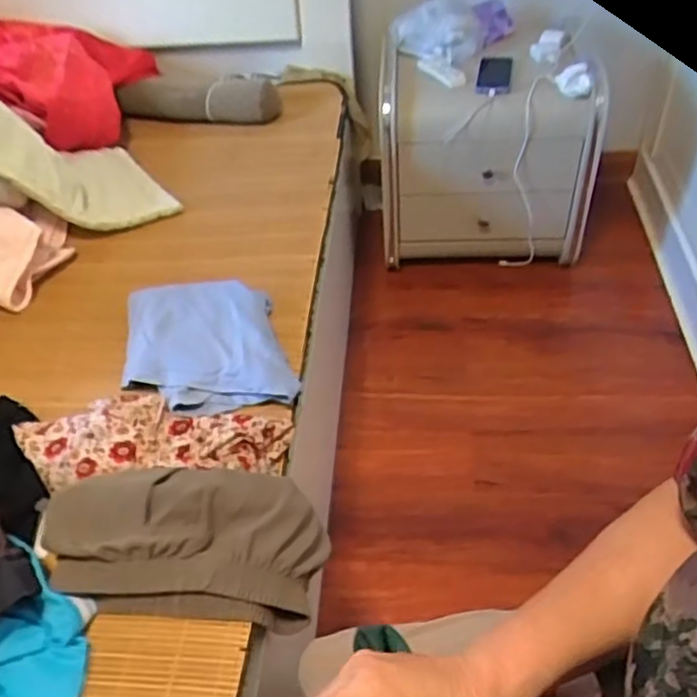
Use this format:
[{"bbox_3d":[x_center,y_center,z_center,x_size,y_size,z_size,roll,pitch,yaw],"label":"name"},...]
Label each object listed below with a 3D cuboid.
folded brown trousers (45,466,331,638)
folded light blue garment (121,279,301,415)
[{"bbox_3d":[-0.182,0.221,0.781,0.294,0.132,0.160,0,45,5],"label":"folded brown trousers"},{"bbox_3d":[-0.216,-0.005,1.027,0.245,0.055,0.252,-9,45,-4],"label":"folded light blue garment"}]

